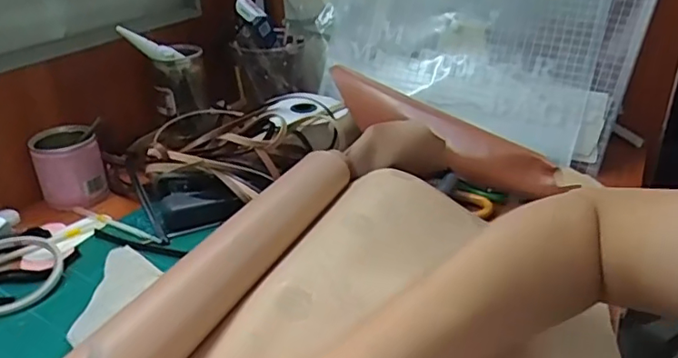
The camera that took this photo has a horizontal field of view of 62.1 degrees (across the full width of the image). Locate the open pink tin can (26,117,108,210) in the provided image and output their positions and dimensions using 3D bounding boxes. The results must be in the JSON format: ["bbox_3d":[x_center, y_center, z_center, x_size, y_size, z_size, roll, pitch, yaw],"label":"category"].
[{"bbox_3d":[-0.284,-0.016,0.599,0.070,0.067,0.062,-19,33,-29],"label":"open pink tin can"}]

